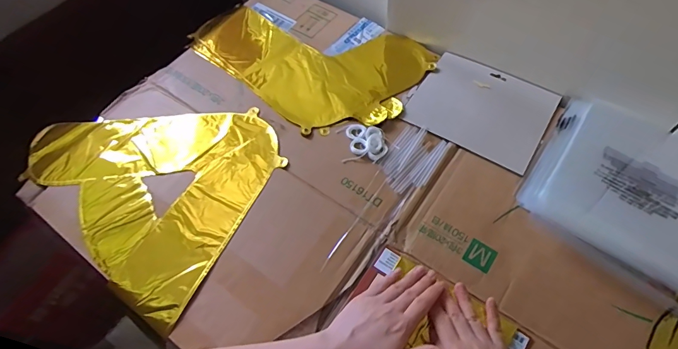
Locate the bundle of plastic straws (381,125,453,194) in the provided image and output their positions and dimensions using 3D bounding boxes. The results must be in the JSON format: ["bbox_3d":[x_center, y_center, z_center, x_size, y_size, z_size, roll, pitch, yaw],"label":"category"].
[{"bbox_3d":[0.104,-0.021,0.568,0.069,0.006,0.105,30,66,19],"label":"bundle of plastic straws"}]

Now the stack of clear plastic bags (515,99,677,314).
[{"bbox_3d":[0.380,0.020,0.522,0.229,0.021,0.239,31,67,19],"label":"stack of clear plastic bags"}]

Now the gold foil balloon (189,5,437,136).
[{"bbox_3d":[-0.059,-0.219,0.688,0.378,0.006,0.247,39,69,22],"label":"gold foil balloon"}]

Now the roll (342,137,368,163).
[{"bbox_3d":[0.026,-0.034,0.575,0.028,0.009,0.043,19,63,13],"label":"roll"}]

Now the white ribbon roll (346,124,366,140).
[{"bbox_3d":[0.025,-0.064,0.592,0.028,0.005,0.027,-1,60,2],"label":"white ribbon roll"}]

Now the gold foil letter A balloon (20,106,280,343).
[{"bbox_3d":[-0.272,-0.011,0.581,0.357,0.010,0.286,30,66,18],"label":"gold foil letter A balloon"}]

